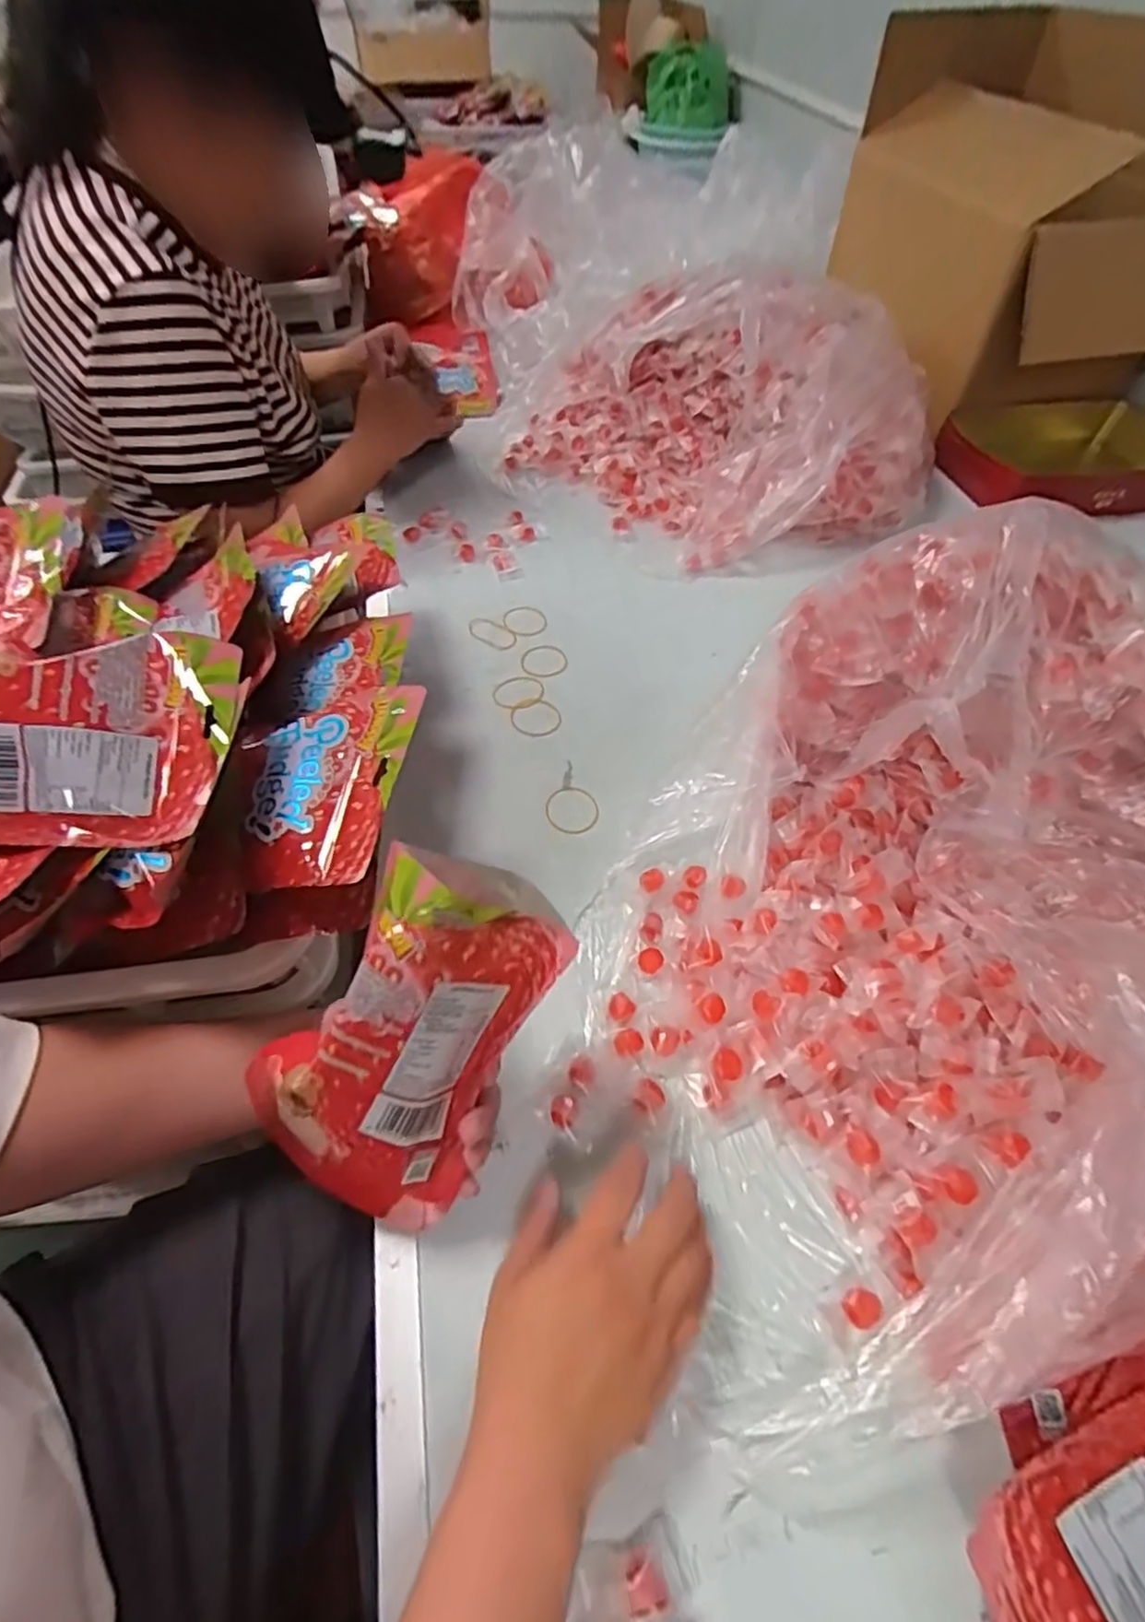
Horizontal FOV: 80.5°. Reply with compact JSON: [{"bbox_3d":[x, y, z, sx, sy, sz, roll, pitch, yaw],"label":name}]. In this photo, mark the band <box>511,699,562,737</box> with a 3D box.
[{"bbox_3d":[-0.037,-0.096,0.685,0.050,0.004,0.051,-4,53,-5],"label":"band"}]

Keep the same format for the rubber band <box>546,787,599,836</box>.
[{"bbox_3d":[-0.001,-0.001,0.612,0.048,0.004,0.053,-9,53,-8],"label":"rubber band"}]

